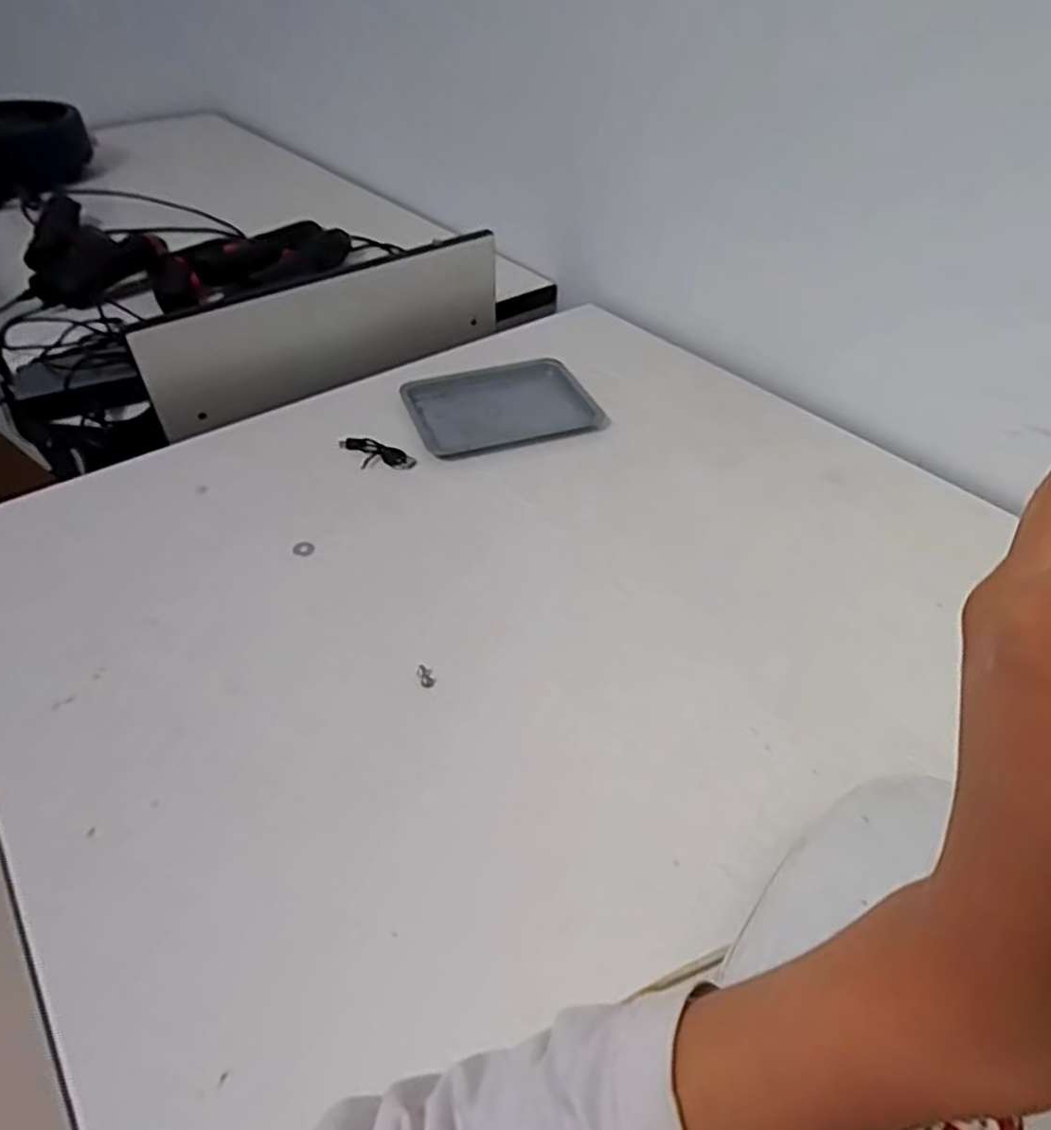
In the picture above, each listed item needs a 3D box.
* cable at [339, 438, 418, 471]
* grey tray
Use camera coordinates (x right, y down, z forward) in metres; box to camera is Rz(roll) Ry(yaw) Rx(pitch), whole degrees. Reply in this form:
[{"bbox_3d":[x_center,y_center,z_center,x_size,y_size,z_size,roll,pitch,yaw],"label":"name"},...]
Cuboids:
[{"bbox_3d":[-0.131,-0.094,0.623,0.069,0.011,0.034,17,46,17],"label":"cable"},{"bbox_3d":[-0.026,-0.154,0.694,0.168,0.014,0.148,-14,45,-14],"label":"grey tray"}]

